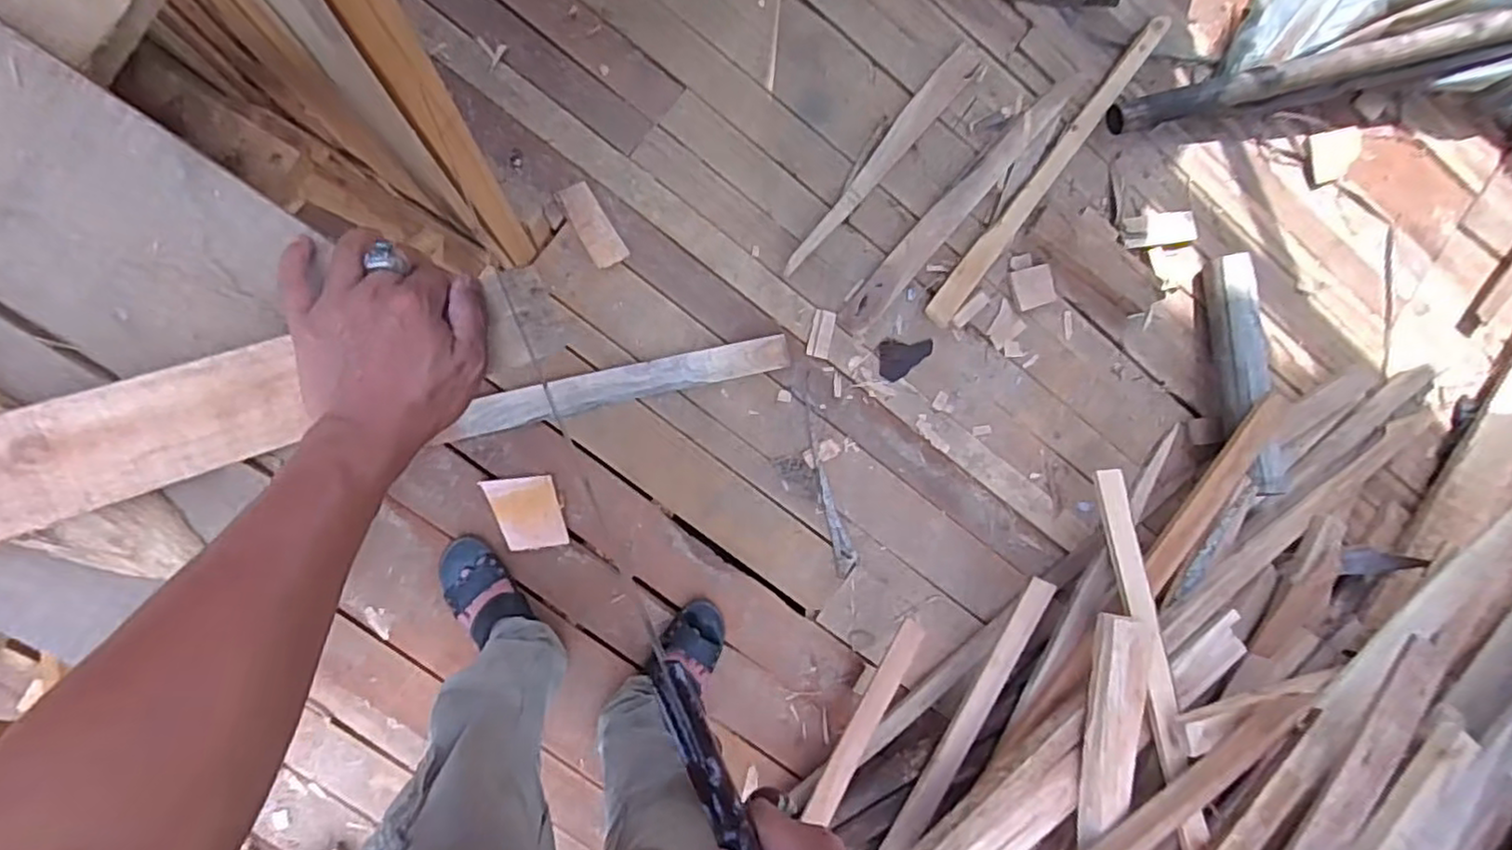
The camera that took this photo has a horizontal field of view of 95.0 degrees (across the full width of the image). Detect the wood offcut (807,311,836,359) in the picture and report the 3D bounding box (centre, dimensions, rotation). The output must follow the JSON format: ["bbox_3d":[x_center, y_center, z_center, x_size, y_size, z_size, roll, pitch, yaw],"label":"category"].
[{"bbox_3d":[0.120,-0.166,1.267,0.041,0.013,0.084,10,88,-9],"label":"wood offcut"}]

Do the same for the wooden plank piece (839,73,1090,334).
[{"bbox_3d":[0.393,-0.427,1.299,0.062,0.016,0.663,43,83,-7],"label":"wooden plank piece"}]

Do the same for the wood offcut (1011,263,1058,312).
[{"bbox_3d":[0.534,-0.264,1.328,0.080,0.010,0.076,-16,92,-9],"label":"wood offcut"}]

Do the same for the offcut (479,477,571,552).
[{"bbox_3d":[-0.388,0.148,1.174,0.106,0.016,0.134,-15,92,-9],"label":"offcut"}]

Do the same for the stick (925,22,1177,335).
[{"bbox_3d":[0.570,-0.500,1.330,0.058,0.019,0.777,39,84,-7],"label":"stick"}]

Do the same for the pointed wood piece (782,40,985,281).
[{"bbox_3d":[0.238,-0.498,1.280,0.056,0.012,0.564,41,84,-7],"label":"pointed wood piece"}]

